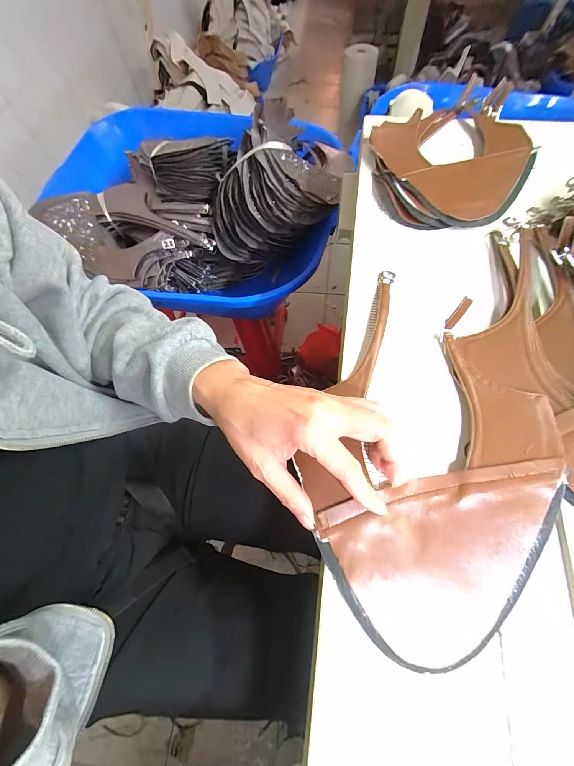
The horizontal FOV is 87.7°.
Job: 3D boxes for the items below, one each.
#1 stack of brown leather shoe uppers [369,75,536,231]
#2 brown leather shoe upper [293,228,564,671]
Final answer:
[{"bbox_3d":[0.186,-0.265,0.348,0.165,0.034,0.210,6,65,6],"label":"stack of brown leather shoe uppers"},{"bbox_3d":[0.111,0.028,0.226,0.156,0.031,0.286,24,69,14],"label":"brown leather shoe upper"}]

